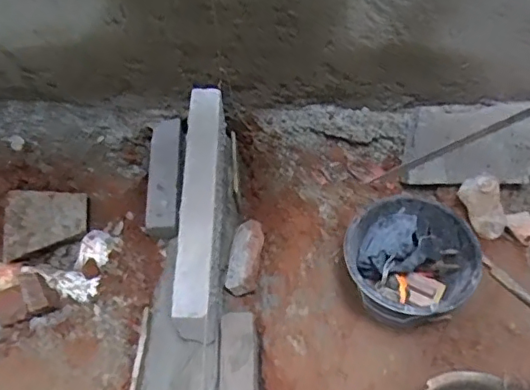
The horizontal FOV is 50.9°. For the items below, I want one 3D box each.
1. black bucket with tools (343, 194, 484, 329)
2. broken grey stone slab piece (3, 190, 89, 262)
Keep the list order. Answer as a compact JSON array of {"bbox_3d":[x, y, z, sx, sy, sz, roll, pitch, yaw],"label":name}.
[{"bbox_3d":[0.318,0.158,1.245,0.276,0.210,0.271,0,60,0],"label":"black bucket with tools"},{"bbox_3d":[-0.566,0.072,1.435,0.211,0.046,0.178,0,76,-11],"label":"broken grey stone slab piece"}]

